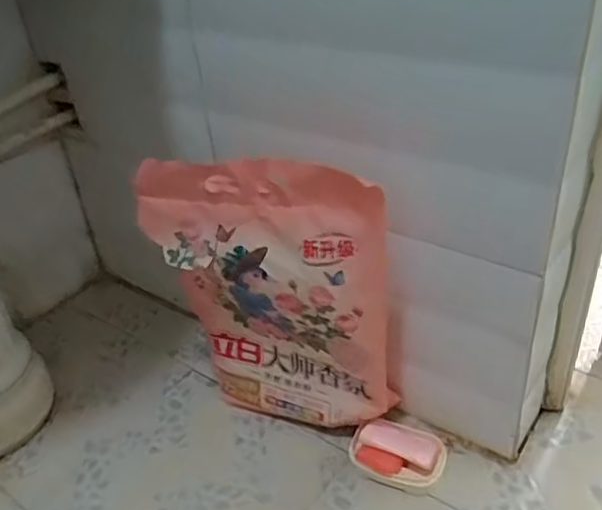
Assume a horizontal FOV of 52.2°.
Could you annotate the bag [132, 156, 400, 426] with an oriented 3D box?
[{"bbox_3d":[-0.036,0.071,0.766,0.294,0.423,0.054,12,37,22],"label":"bag"}]

